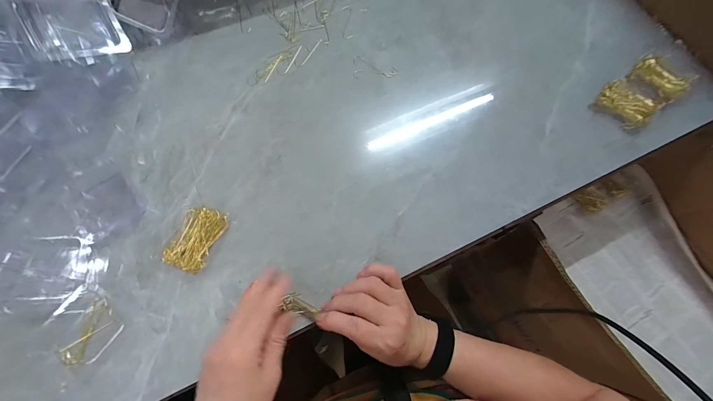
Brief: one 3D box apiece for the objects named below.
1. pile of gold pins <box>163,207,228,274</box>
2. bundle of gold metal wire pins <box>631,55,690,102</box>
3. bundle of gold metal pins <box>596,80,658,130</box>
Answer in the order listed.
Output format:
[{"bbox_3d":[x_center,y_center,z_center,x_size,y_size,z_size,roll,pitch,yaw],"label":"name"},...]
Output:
[{"bbox_3d":[-0.180,0.043,0.345,0.043,0.022,0.070,20,71,6],"label":"pile of gold pins"},{"bbox_3d":[0.424,-0.174,0.423,0.045,0.022,0.072,-30,73,-12],"label":"bundle of gold metal wire pins"},{"bbox_3d":[0.369,-0.133,0.416,0.055,0.014,0.068,-40,76,-14],"label":"bundle of gold metal pins"}]

